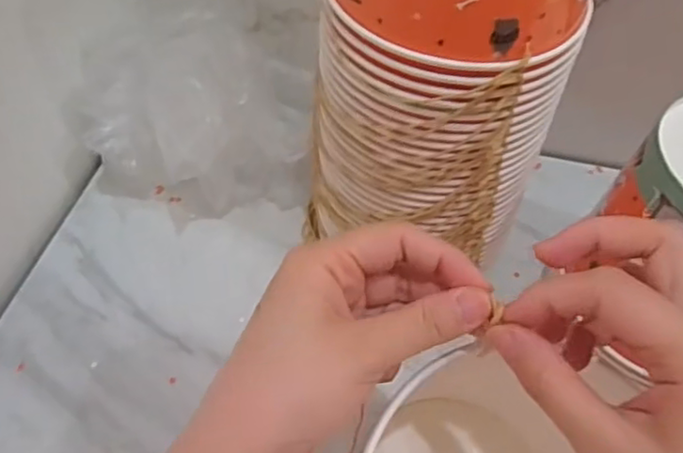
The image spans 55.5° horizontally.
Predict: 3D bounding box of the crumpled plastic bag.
[{"bbox_3d":[-0.121,-0.100,0.553,0.197,0.146,0.137,-18,54,-15],"label":"crumpled plastic bag"}]

